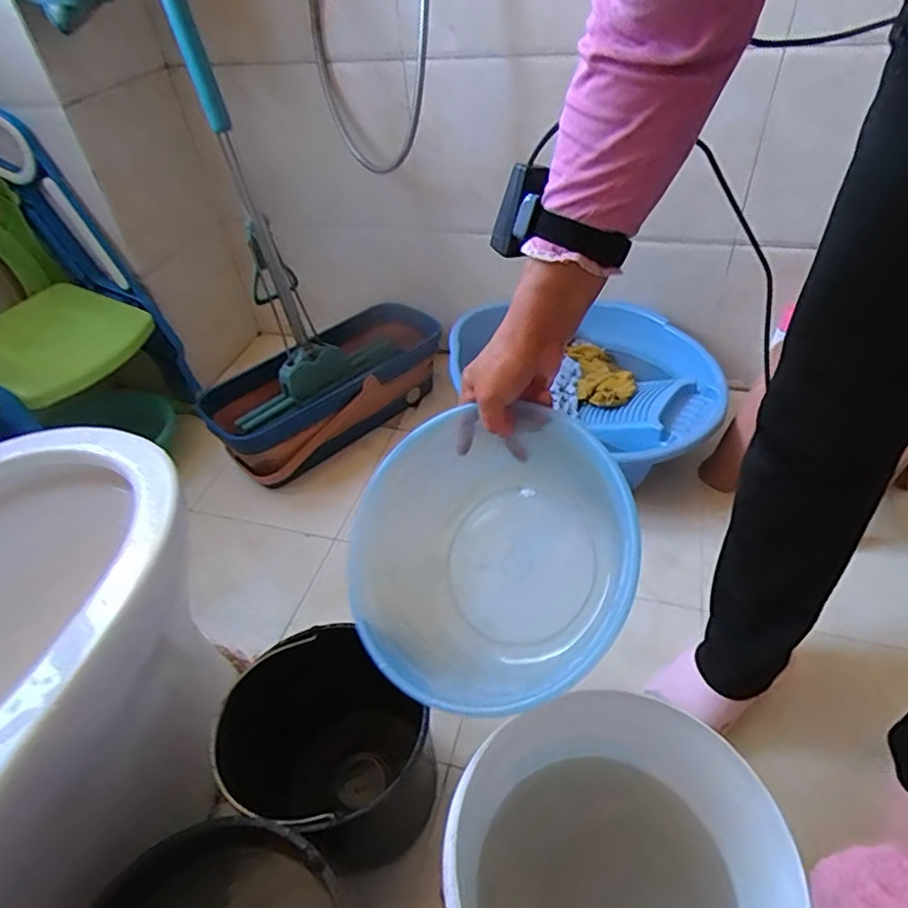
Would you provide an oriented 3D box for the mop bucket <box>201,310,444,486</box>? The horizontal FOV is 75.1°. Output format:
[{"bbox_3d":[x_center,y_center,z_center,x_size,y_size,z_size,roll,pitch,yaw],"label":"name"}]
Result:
[{"bbox_3d":[-0.239,-0.131,1.223,0.518,0.165,0.208,-32,49,-25],"label":"mop bucket"}]

